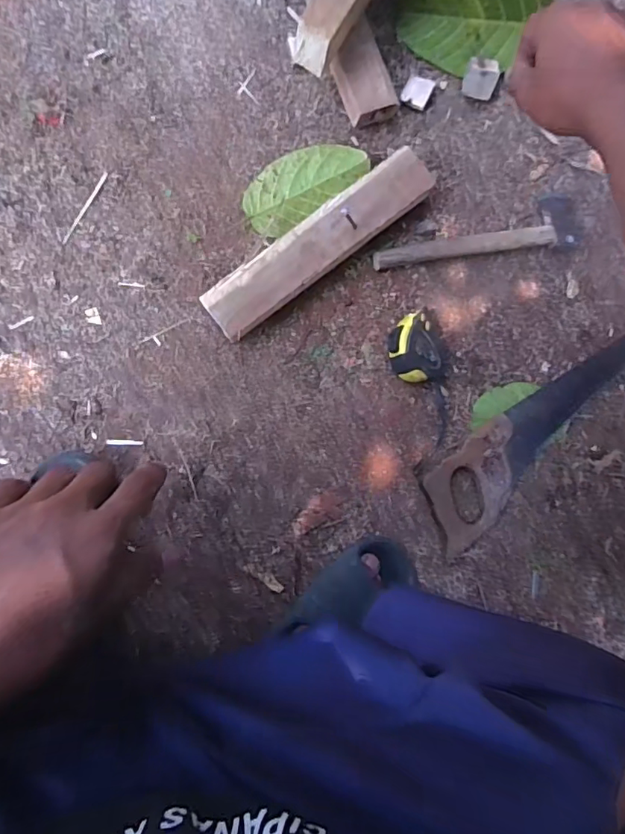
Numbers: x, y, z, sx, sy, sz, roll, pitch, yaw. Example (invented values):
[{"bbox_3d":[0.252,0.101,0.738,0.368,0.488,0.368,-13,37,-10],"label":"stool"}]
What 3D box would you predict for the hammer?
[{"bbox_3d":[0.204,-0.233,0.654,0.264,0.024,0.070,-8,91,-8],"label":"hammer"}]

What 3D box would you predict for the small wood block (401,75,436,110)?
[{"bbox_3d":[0.130,-0.403,0.649,0.032,0.013,0.038,26,86,-7],"label":"small wood block"}]

